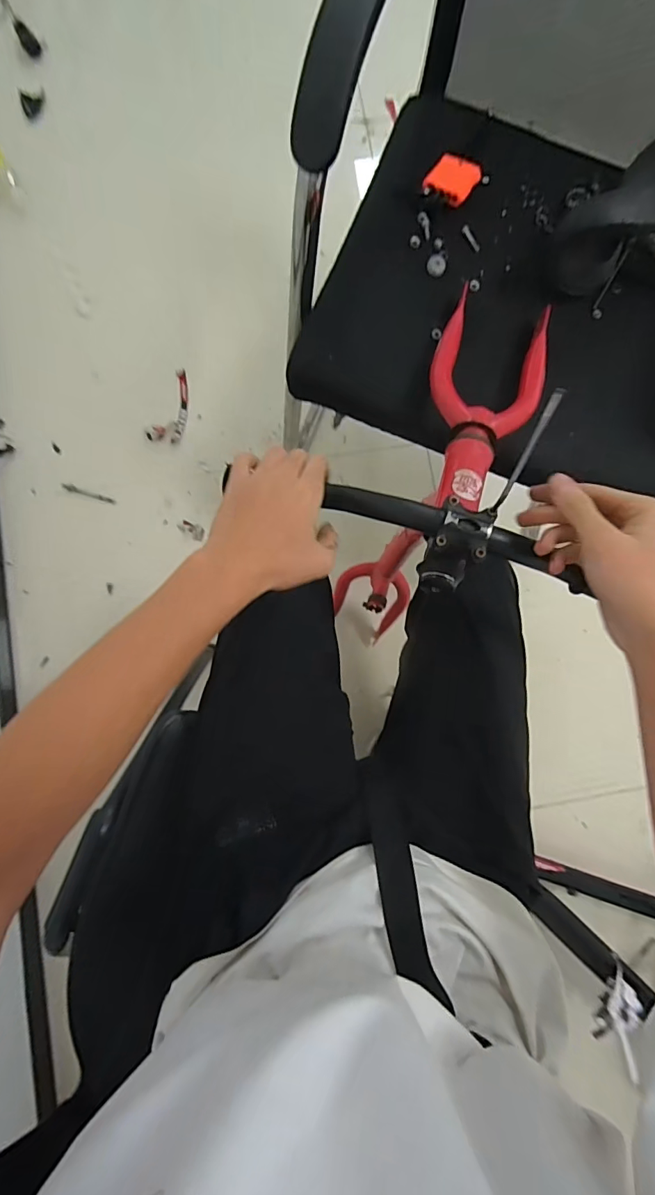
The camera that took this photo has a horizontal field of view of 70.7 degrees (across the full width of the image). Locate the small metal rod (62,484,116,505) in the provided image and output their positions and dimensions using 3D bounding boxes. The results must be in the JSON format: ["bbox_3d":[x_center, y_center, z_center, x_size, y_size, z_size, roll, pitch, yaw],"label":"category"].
[{"bbox_3d":[-0.503,-0.219,0.973,0.117,0.017,0.014,17,86,1],"label":"small metal rod"}]

